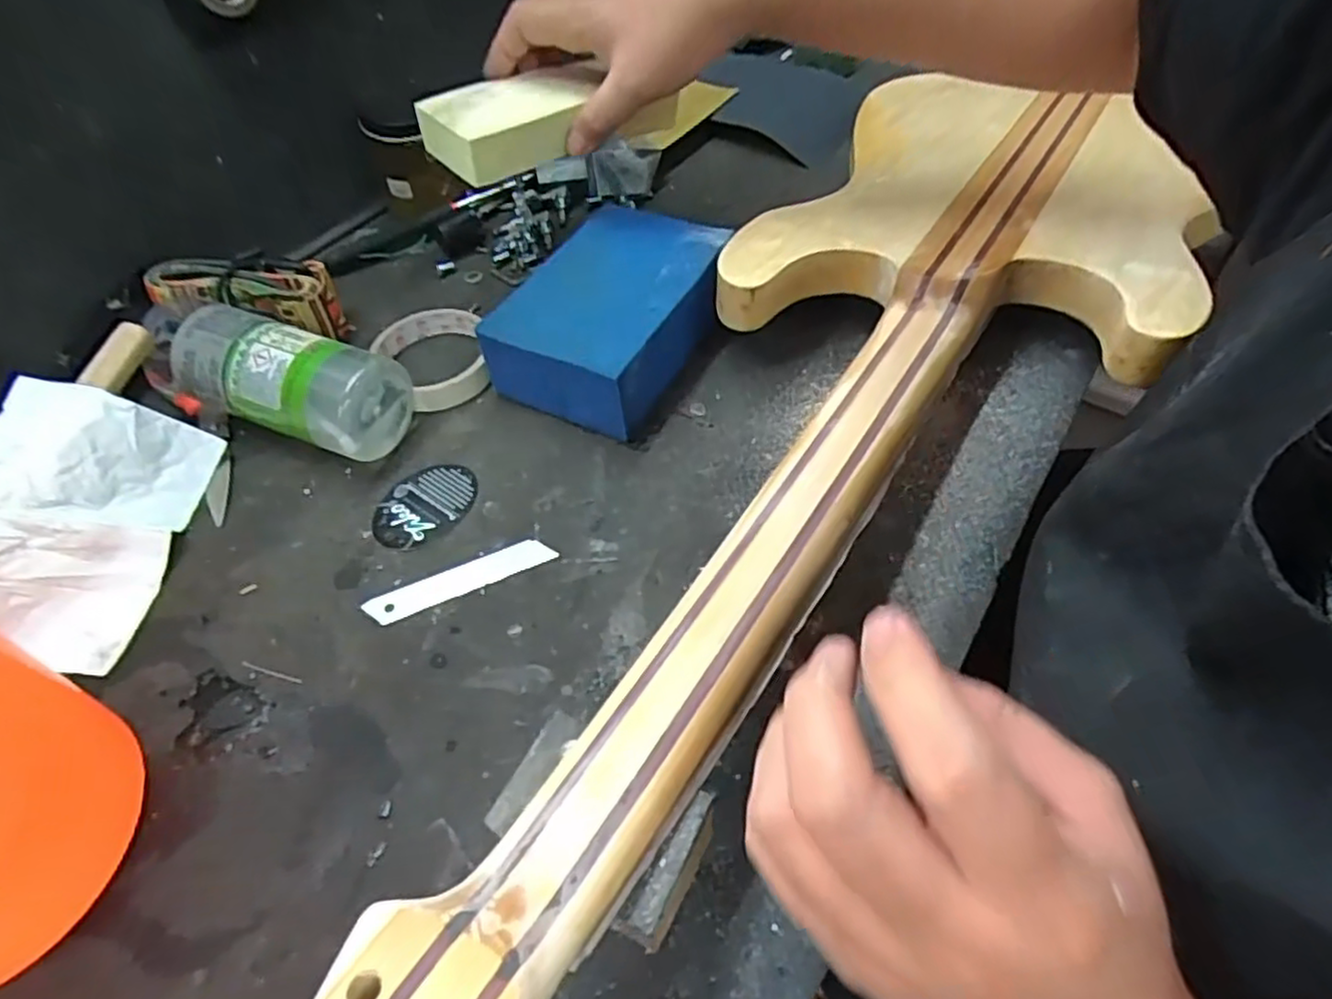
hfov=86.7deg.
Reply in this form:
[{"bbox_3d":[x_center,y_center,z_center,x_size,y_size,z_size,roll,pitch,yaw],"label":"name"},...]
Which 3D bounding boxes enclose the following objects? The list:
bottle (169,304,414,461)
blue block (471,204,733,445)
[{"bbox_3d":[-0.235,-0.076,0.431,0.148,0.056,0.063,18,54,0],"label":"bottle"},{"bbox_3d":[-0.026,-0.124,0.473,0.120,0.062,0.163,25,57,21],"label":"blue block"}]

